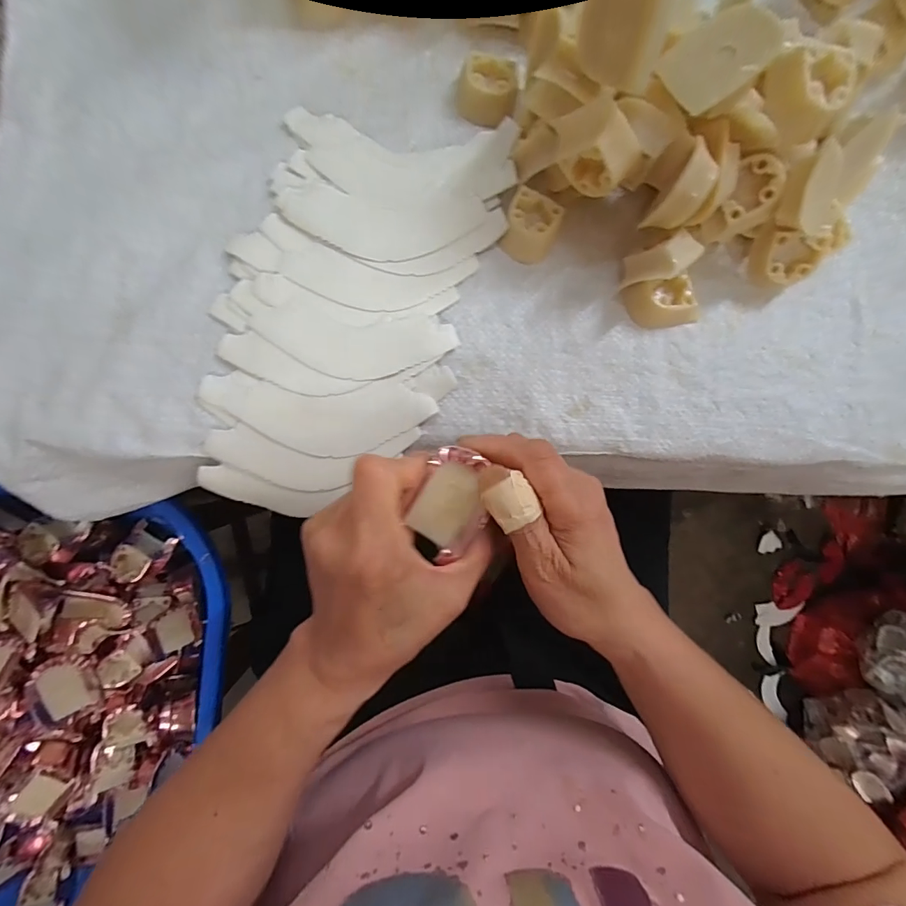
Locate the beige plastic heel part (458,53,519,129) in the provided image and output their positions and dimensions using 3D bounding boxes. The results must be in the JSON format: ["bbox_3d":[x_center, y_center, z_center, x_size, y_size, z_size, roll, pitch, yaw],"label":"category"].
[{"bbox_3d":[0.024,-0.233,0.278,0.036,0.019,0.038,1,84,-5],"label":"beige plastic heel part"}]

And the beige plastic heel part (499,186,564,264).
[{"bbox_3d":[0.048,-0.140,0.269,0.031,0.017,0.037,25,82,-2],"label":"beige plastic heel part"}]

